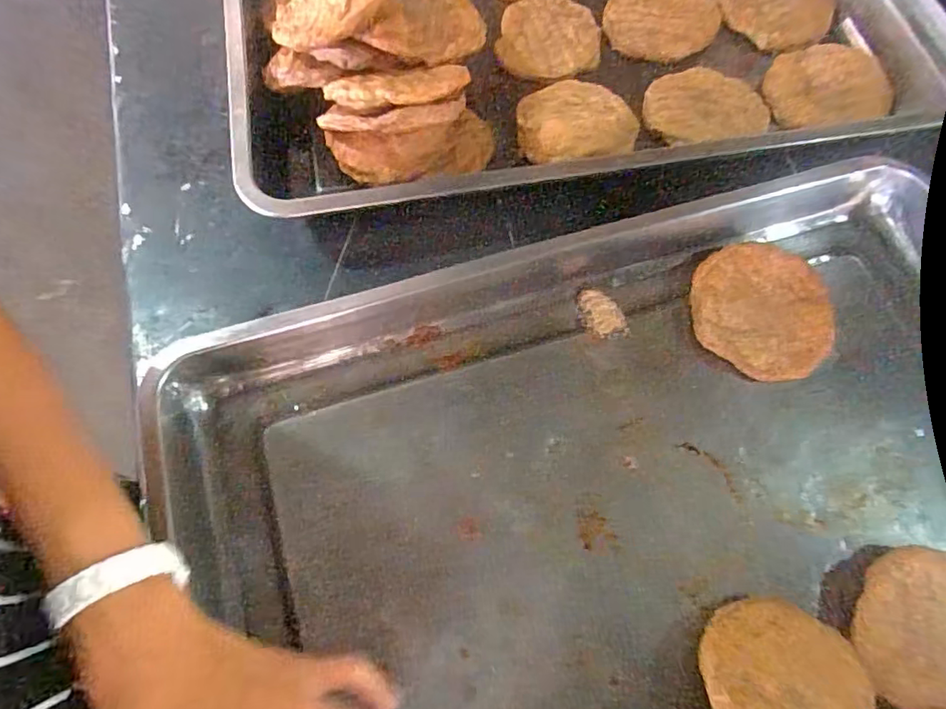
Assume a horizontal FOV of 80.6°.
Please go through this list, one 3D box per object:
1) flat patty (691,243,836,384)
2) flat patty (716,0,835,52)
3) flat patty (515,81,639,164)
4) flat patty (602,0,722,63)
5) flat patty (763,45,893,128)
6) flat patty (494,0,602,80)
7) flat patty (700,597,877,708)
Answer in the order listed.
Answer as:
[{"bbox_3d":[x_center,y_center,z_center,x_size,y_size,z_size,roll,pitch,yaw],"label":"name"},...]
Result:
[{"bbox_3d":[0.217,-0.034,0.420,0.103,0.019,0.101,0,70,0],"label":"flat patty"},{"bbox_3d":[0.302,-0.345,0.551,0.100,0.021,0.121,36,74,12],"label":"flat patty"},{"bbox_3d":[0.086,-0.197,0.470,0.095,0.022,0.090,0,70,0],"label":"flat patty"},{"bbox_3d":[0.180,-0.321,0.532,0.105,0.006,0.090,10,70,4],"label":"flat patty"},{"bbox_3d":[0.317,-0.239,0.498,0.102,0.015,0.092,4,80,13],"label":"flat patty"},{"bbox_3d":[0.073,-0.299,0.519,0.093,0.009,0.102,12,70,4],"label":"flat patty"},{"bbox_3d":[0.173,0.193,0.307,0.086,0.005,0.107,11,50,12],"label":"flat patty"}]

